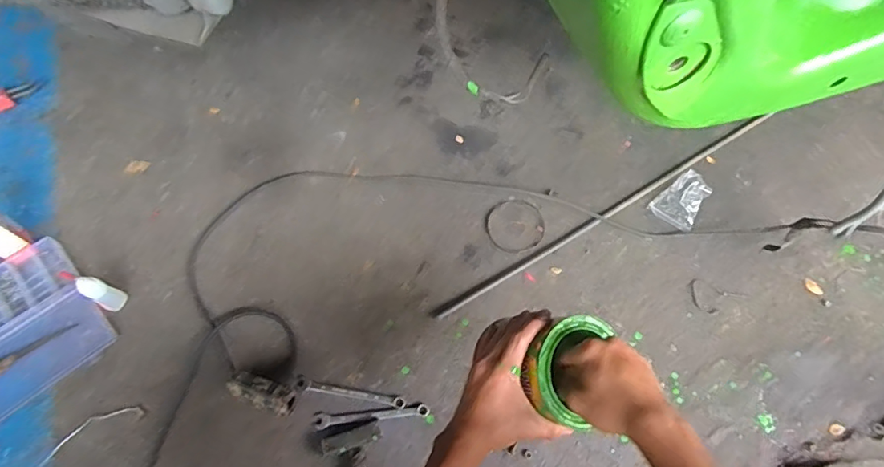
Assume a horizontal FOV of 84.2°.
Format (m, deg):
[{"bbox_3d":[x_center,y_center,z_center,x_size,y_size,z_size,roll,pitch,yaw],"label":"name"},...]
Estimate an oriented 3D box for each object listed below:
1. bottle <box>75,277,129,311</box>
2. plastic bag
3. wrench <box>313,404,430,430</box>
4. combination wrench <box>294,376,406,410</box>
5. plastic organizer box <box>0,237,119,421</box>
[{"bbox_3d":[-0.498,0.088,0.720,0.029,0.075,0.030,0,63,-1],"label":"bottle"},{"bbox_3d":[0.415,-0.057,0.836,0.099,0.026,0.070,-41,70,-19],"label":"plastic bag"},{"bbox_3d":[-0.099,0.257,0.689,0.159,0.010,0.020,-4,63,-3],"label":"wrench"},{"bbox_3d":[-0.132,0.230,0.702,0.159,0.005,0.018,11,63,4],"label":"combination wrench"},{"bbox_3d":[-0.623,0.138,0.712,0.215,0.027,0.211,-37,69,-18],"label":"plastic organizer box"}]

